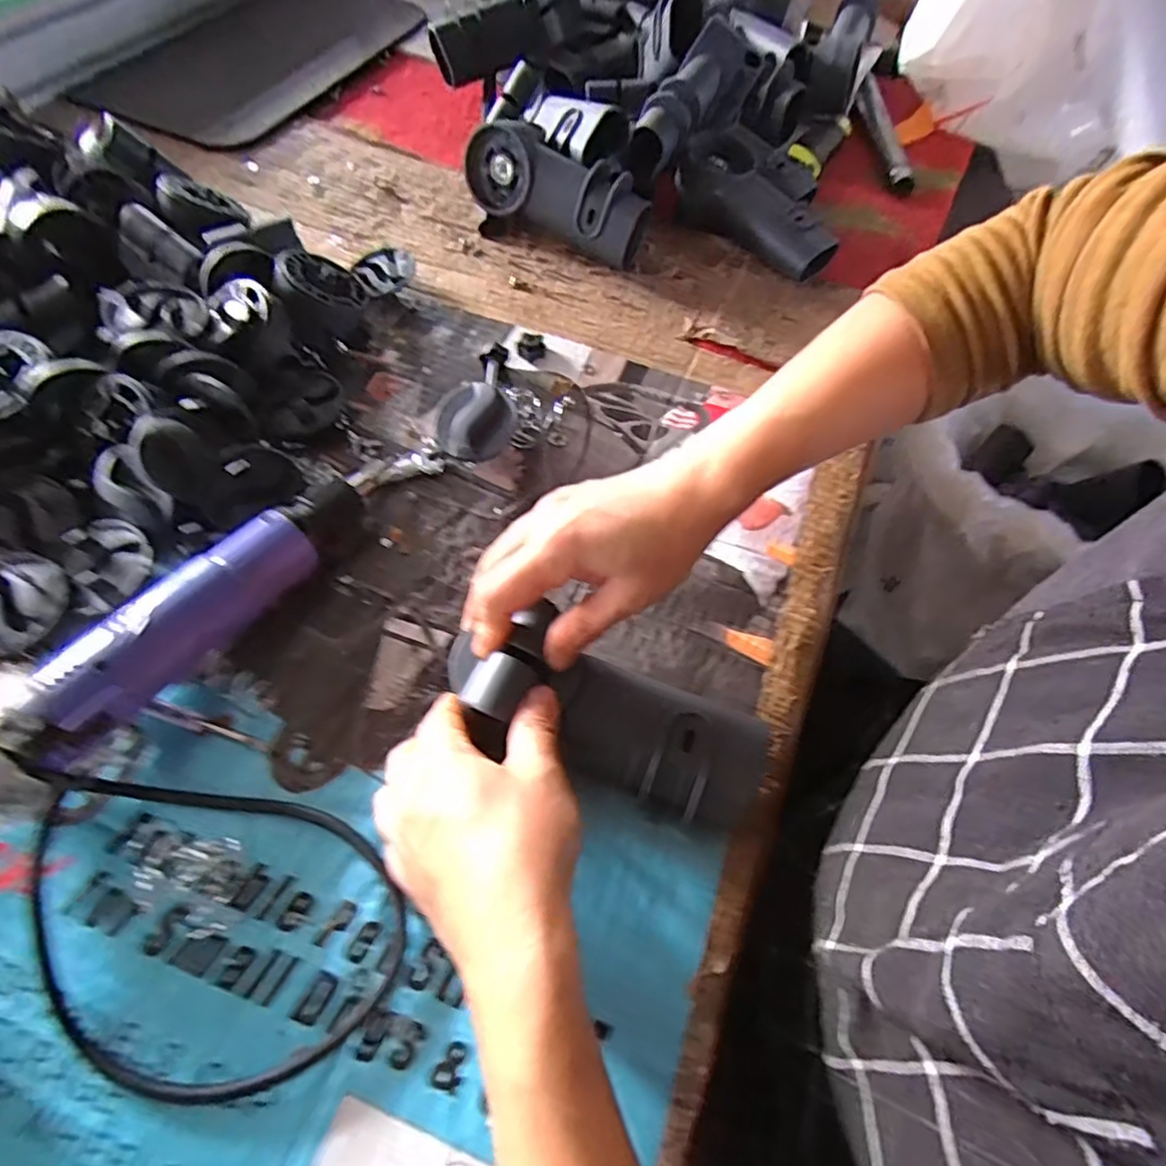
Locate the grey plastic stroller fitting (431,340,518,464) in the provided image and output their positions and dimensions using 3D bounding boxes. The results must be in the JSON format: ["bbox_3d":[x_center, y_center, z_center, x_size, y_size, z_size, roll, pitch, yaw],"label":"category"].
[{"bbox_3d":[-0.076,-0.124,0.445,0.054,0.026,0.095,-6,60,-7],"label":"grey plastic stroller fitting"}]

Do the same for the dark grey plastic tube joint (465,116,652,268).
[{"bbox_3d":[-0.021,-0.329,0.539,0.164,0.072,0.065,21,60,8],"label":"dark grey plastic tube joint"}]

